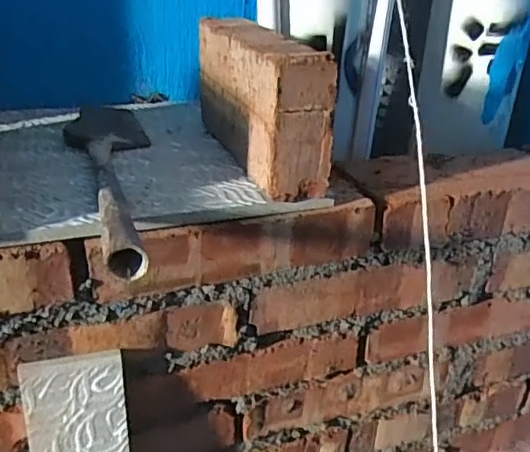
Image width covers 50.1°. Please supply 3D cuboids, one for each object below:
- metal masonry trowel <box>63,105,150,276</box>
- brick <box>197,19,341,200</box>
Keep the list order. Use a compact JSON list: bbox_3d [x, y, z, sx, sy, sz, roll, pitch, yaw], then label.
[{"bbox_3d":[-0.119,-0.055,0.447,0.068,0.023,0.338,-8,29,-17],"label":"metal masonry trowel"},{"bbox_3d":[-0.007,-0.108,0.474,0.044,0.100,0.202,-8,29,-18],"label":"brick"}]

